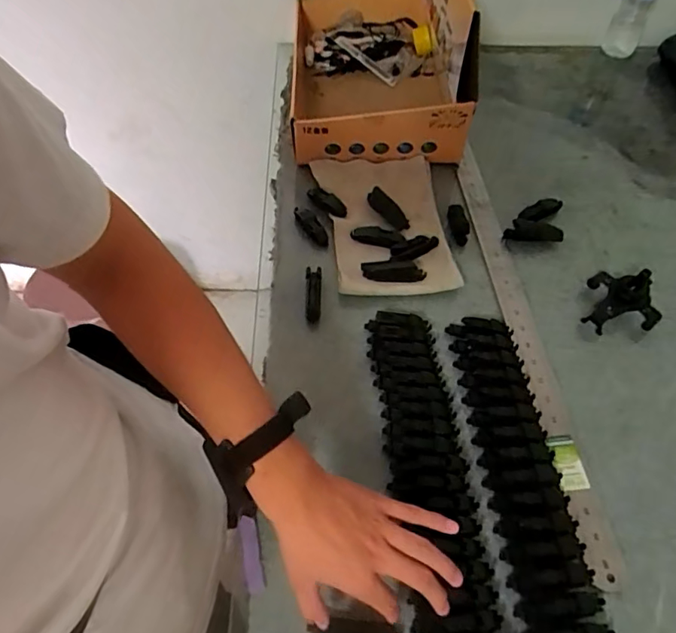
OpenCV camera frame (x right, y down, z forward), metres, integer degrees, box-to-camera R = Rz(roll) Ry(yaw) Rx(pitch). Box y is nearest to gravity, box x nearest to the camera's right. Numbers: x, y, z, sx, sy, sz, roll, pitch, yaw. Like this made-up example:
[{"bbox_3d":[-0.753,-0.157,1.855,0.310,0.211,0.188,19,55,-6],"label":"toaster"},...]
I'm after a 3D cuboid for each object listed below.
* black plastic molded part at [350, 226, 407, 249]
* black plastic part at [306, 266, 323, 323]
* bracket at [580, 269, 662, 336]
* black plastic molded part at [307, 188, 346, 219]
[{"bbox_3d":[0.058,-0.112,0.730,0.078,0.014,0.028,9,55,2],"label":"black plastic molded part"},{"bbox_3d":[-0.033,-0.029,0.679,0.020,0.010,0.083,1,67,-3],"label":"black plastic part"},{"bbox_3d":[0.364,-0.018,0.657,0.092,0.056,0.096,-36,64,-25],"label":"bracket"},{"bbox_3d":[-0.017,-0.174,0.770,0.074,0.014,0.030,40,62,22],"label":"black plastic molded part"}]

